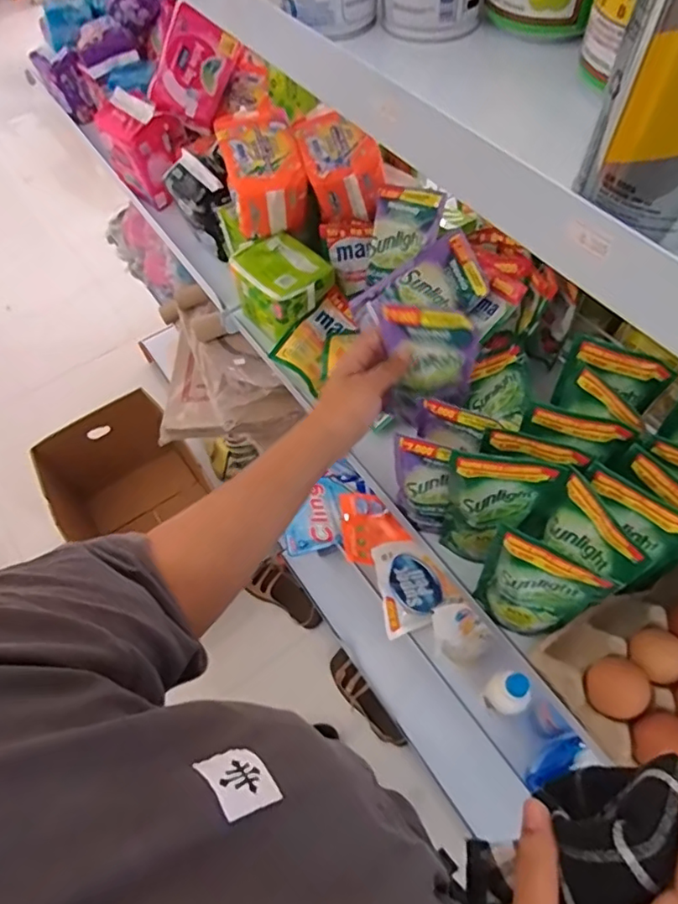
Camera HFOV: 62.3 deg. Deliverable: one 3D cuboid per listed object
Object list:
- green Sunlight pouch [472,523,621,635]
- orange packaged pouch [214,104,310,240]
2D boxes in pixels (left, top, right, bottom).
[{"bbox_3d":[0.162,0.114,0.454,0.091,0.136,0.030,19,62,15],"label":"green Sunlight pouch"},{"bbox_3d":[-0.086,-0.321,0.656,0.085,0.093,0.111,-16,59,-5],"label":"orange packaged pouch"}]

